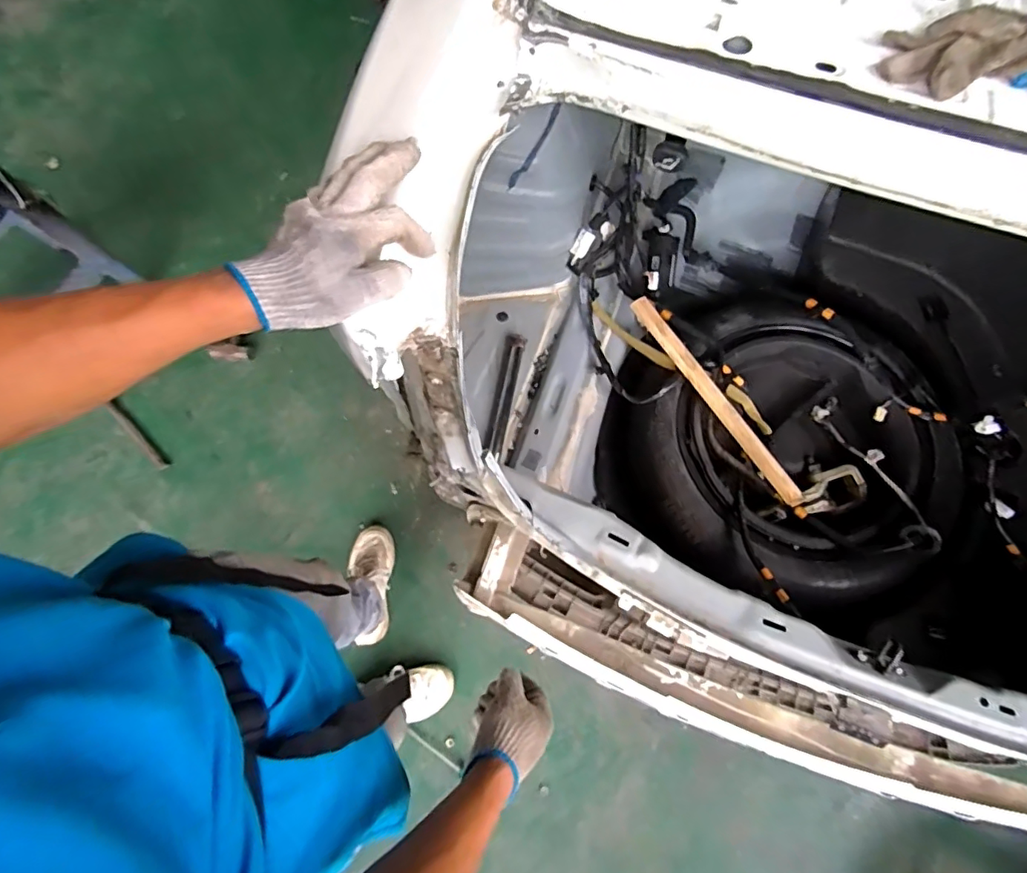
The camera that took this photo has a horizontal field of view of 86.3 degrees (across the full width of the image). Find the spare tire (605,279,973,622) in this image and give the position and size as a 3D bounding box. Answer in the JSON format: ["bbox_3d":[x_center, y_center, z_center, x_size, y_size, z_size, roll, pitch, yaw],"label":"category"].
[{"bbox_3d":[0.485,0.014,0.968,0.528,0.133,0.530,0,70,0],"label":"spare tire"}]

